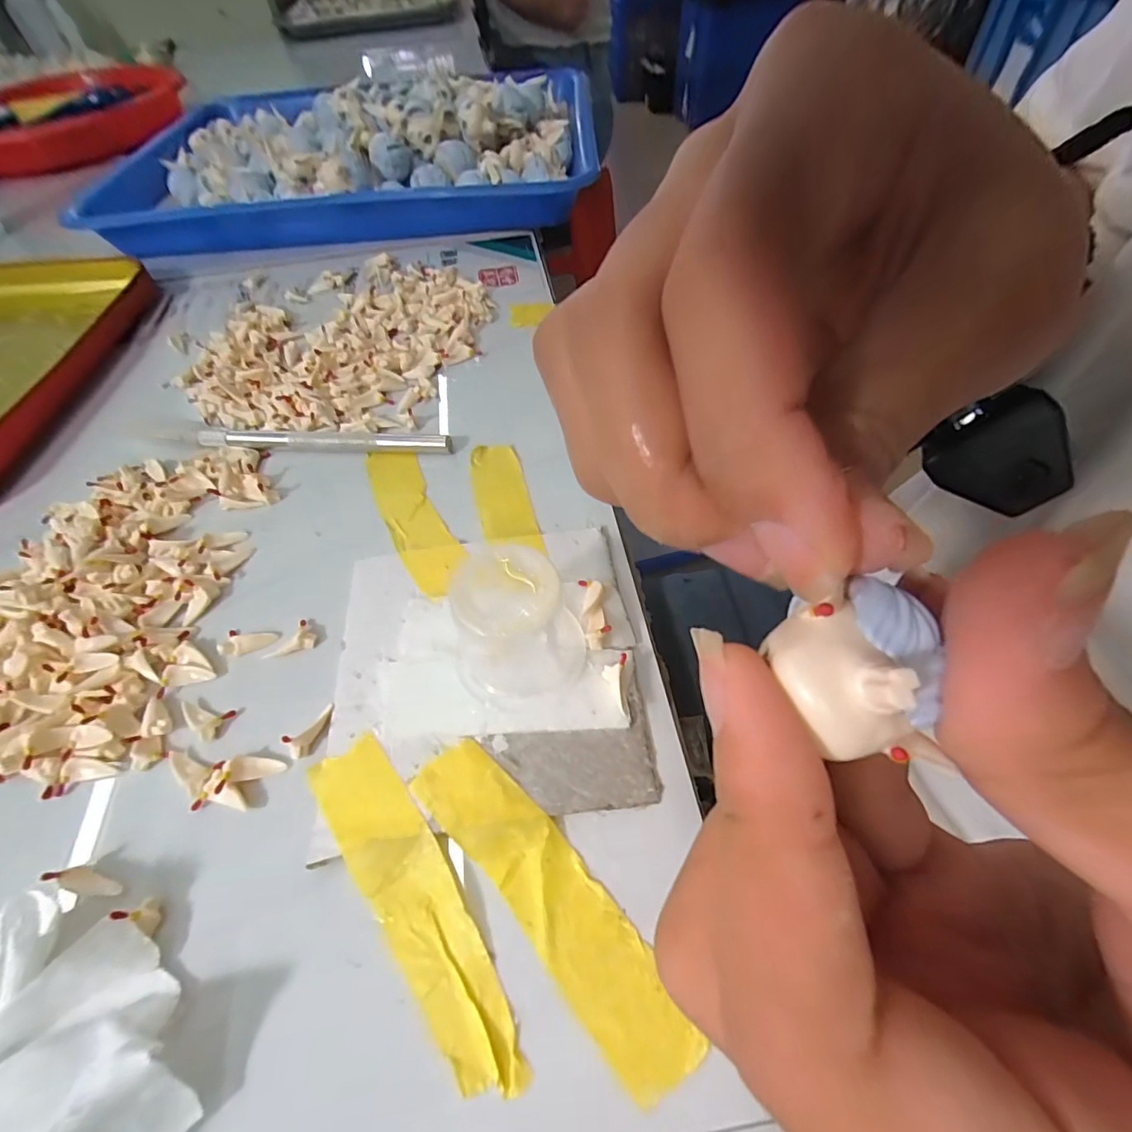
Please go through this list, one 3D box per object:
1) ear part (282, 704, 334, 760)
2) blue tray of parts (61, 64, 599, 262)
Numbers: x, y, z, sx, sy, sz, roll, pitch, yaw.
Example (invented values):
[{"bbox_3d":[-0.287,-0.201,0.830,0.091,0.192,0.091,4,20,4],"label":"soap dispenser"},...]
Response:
[{"bbox_3d":[-0.073,0.046,0.142,0.004,0.008,0.016,20,59,17],"label":"ear part"},{"bbox_3d":[-0.146,-0.307,0.363,0.331,0.051,0.252,-1,55,4],"label":"blue tray of parts"}]

